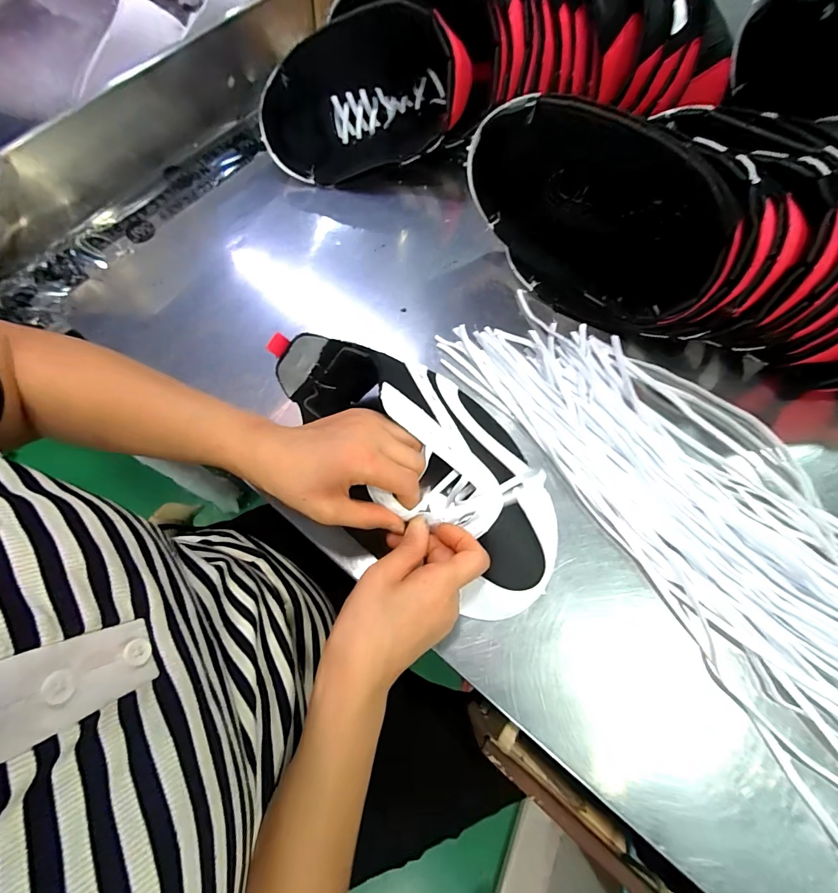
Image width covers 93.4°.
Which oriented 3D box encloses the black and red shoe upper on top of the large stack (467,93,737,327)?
[{"bbox_3d":[0.166,-0.226,0.379,0.245,0.156,0.093,38,74,16],"label":"black and red shoe upper on top of the large stack"}]

